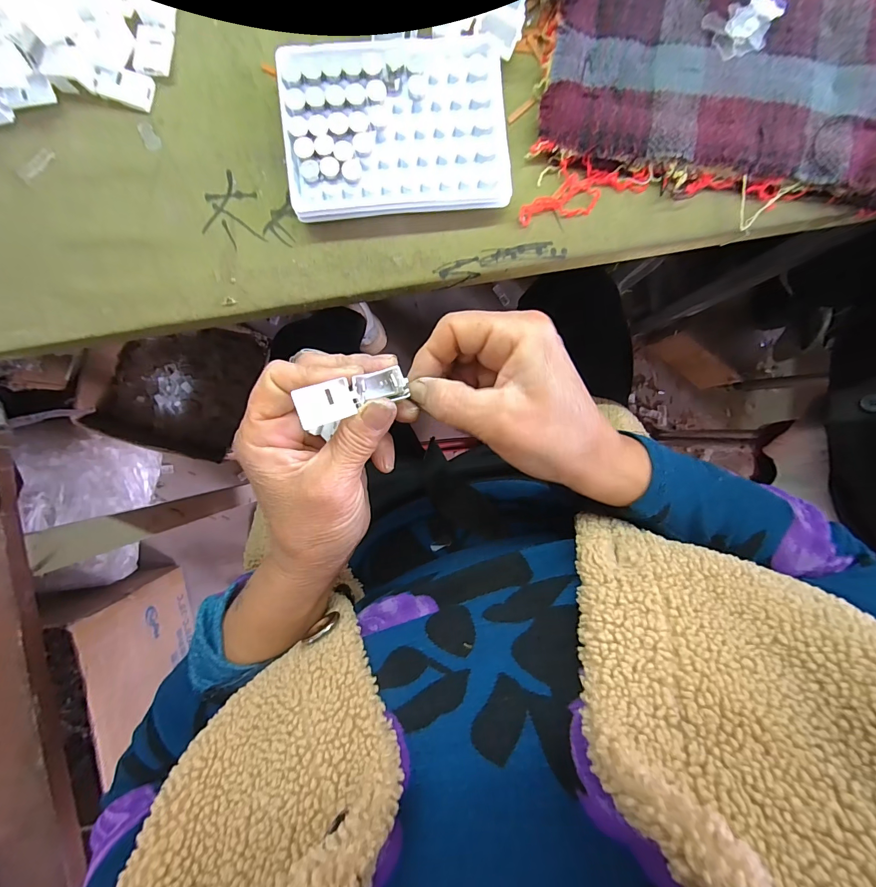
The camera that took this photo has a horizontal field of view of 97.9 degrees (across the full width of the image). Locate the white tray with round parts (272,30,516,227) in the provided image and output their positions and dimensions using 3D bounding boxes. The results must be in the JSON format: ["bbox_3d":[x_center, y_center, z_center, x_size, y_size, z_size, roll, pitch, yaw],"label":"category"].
[{"bbox_3d":[-0.024,-0.187,0.226,0.128,0.018,0.092,-6,94,-1],"label":"white tray with round parts"}]

